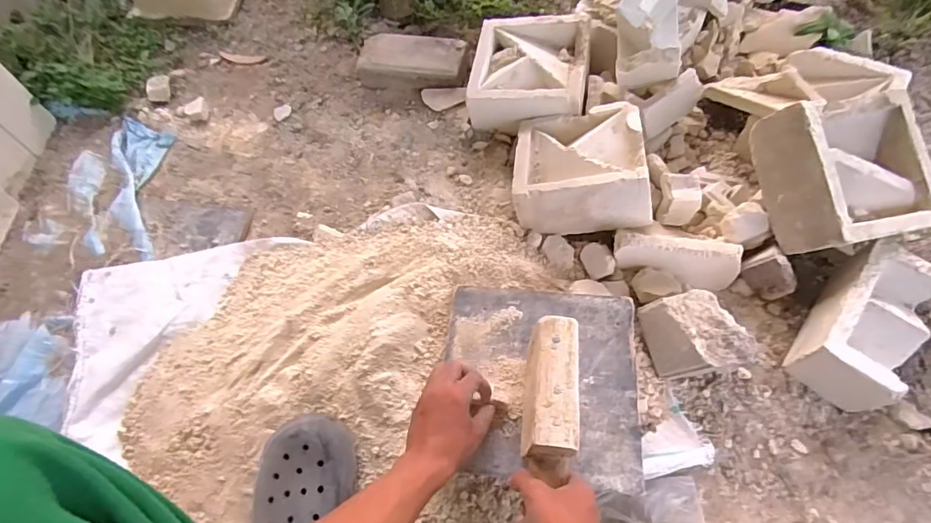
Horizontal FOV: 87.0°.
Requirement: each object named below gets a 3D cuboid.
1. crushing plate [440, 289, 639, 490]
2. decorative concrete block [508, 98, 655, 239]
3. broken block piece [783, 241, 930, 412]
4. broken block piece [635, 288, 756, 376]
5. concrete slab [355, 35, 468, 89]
[{"bbox_3d":[0.095,0.146,0.624,0.241,0.017,0.240,4,62,6],"label":"crushing plate"},{"bbox_3d":[0.191,-0.156,0.813,0.198,0.104,0.216,-8,47,19],"label":"decorative concrete block"},{"bbox_3d":[0.535,0.084,0.657,0.108,0.097,0.194,33,69,21],"label":"broken block piece"},{"bbox_3d":[0.306,0.102,0.668,0.105,0.090,0.115,-13,61,-2],"label":"broken block piece"},{"bbox_3d":[-0.109,-0.401,0.998,0.215,0.070,0.105,4,62,8],"label":"concrete slab"}]

